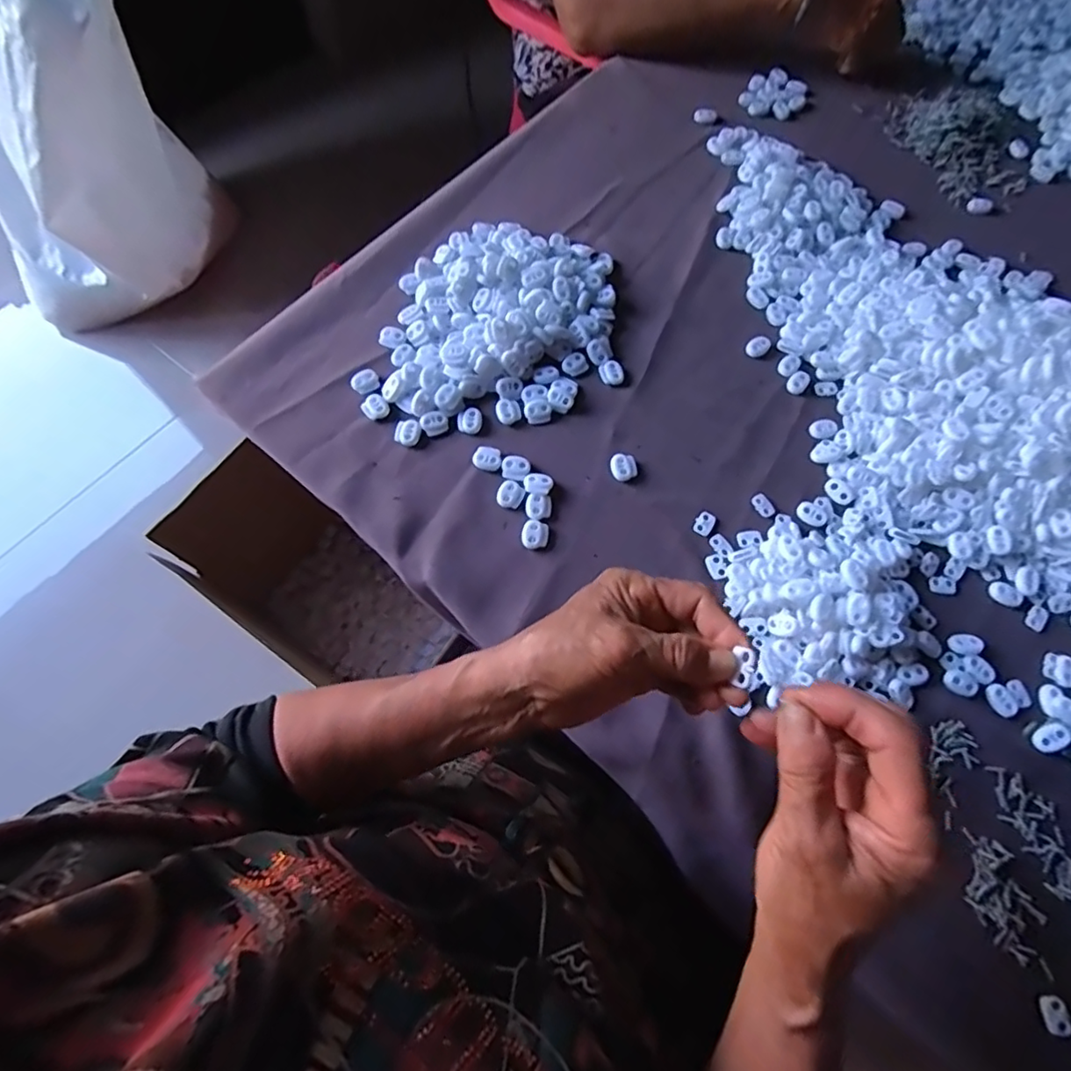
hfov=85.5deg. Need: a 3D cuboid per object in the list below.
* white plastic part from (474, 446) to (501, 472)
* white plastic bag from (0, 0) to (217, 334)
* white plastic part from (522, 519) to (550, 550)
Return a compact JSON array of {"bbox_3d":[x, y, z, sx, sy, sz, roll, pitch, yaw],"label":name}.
[{"bbox_3d":[-0.038,-0.061,0.457,0.021,0.004,0.020,4,70,-1],"label":"white plastic part"},{"bbox_3d":[-0.751,-0.615,0.874,0.392,0.665,0.373,-30,73,-12],"label":"white plastic bag"},{"bbox_3d":[0.000,-0.001,0.437,0.020,0.005,0.022,7,70,1],"label":"white plastic part"}]

